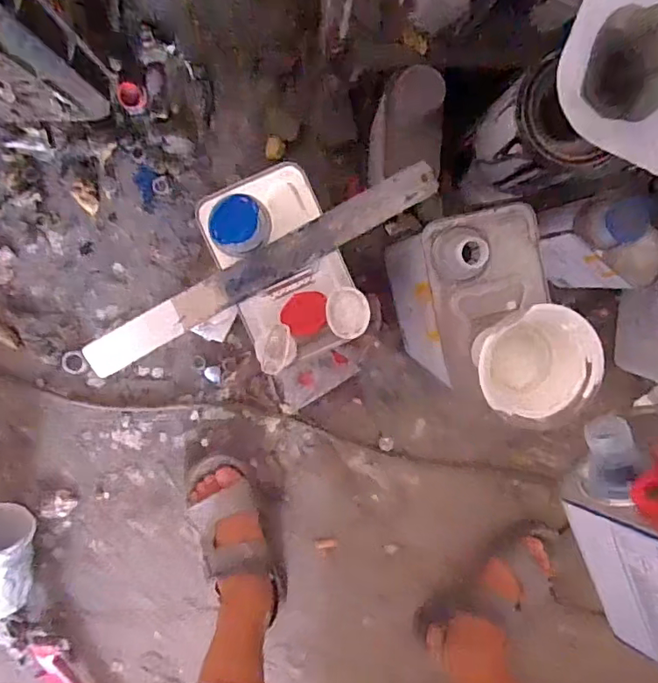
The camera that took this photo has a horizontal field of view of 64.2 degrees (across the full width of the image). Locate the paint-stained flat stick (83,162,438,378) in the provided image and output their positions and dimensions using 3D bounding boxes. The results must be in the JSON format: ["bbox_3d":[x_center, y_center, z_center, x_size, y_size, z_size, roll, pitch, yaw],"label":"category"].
[{"bbox_3d":[-0.060,-0.063,0.463,0.338,0.012,0.030,-29,98,1],"label":"paint-stained flat stick"}]

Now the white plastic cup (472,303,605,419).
[{"bbox_3d":[0.154,0.013,0.408,0.092,0.061,0.081,-14,98,-1],"label":"white plastic cup"}]

